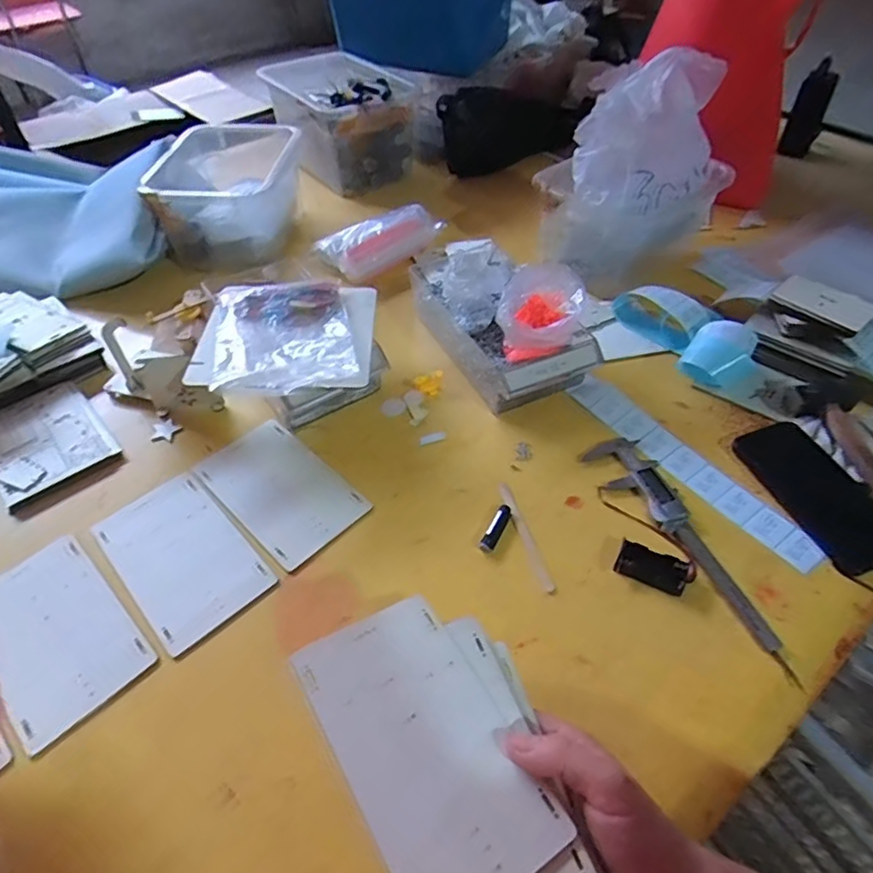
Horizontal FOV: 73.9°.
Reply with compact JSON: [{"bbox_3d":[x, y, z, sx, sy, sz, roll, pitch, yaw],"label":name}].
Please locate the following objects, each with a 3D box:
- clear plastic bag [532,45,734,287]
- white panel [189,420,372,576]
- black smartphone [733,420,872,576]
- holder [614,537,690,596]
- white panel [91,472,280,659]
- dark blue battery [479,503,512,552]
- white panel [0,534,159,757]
[{"bbox_3d":[0.252,-0.343,0.753,0.231,0.235,0.155,-31,54,-25],"label":"clear plastic bag"},{"bbox_3d":[-0.153,0.050,0.569,0.165,0.004,0.099,35,57,29],"label":"white panel"},{"bbox_3d":[0.365,0.049,0.554,0.085,0.006,0.164,-14,49,-12],"label":"black smartphone"},{"bbox_3d":[0.187,0.113,0.503,0.057,0.009,0.034,21,51,19],"label":"holder"},{"bbox_3d":[-0.229,0.105,0.521,0.099,0.004,0.167,-35,56,-27],"label":"white panel"},{"bbox_3d":[0.055,0.082,0.527,0.014,0.014,0.051,21,51,19],"label":"dark blue battery"},{"bbox_3d":[-0.313,0.157,0.475,0.167,0.004,0.096,36,57,29],"label":"white panel"}]

